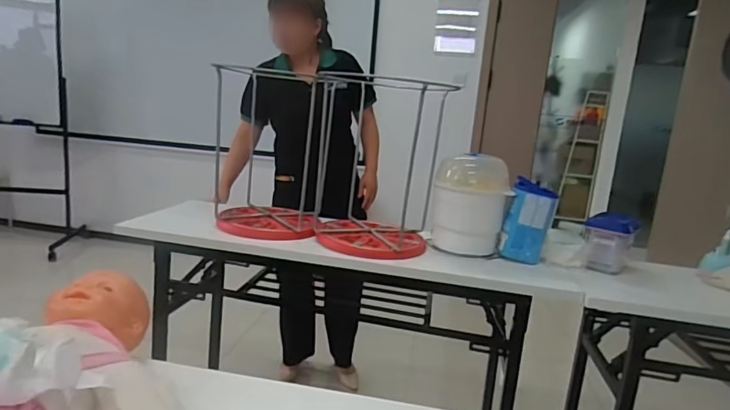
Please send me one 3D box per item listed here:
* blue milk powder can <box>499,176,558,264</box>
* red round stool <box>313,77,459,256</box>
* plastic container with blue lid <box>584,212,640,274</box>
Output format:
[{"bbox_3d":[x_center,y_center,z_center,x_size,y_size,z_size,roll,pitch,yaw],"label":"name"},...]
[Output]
[{"bbox_3d":[0.468,0.056,1.405,0.127,0.235,0.082,11,13,24],"label":"blue milk powder can"},{"bbox_3d":[0.041,-0.126,1.442,0.360,0.477,0.391,5,12,-1],"label":"red round stool"},{"bbox_3d":[0.726,0.109,1.447,0.122,0.184,0.168,14,14,34],"label":"plastic container with blue lid"}]

